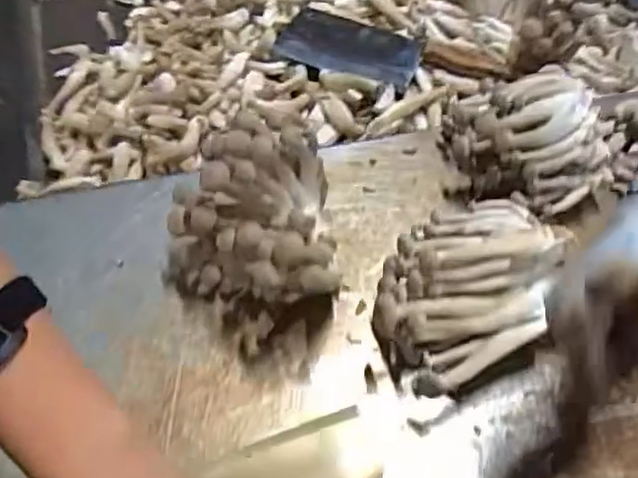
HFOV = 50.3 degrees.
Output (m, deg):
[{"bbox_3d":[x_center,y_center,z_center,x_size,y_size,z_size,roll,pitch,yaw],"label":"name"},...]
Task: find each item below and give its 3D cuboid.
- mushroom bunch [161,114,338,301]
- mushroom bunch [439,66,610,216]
[{"bbox_3d":[-0.061,0.000,0.588,0.146,0.141,0.128,-5,54,-5],"label":"mushroom bunch"},{"bbox_3d":[0.212,-0.096,0.698,0.140,0.103,0.149,1,54,-1],"label":"mushroom bunch"}]

